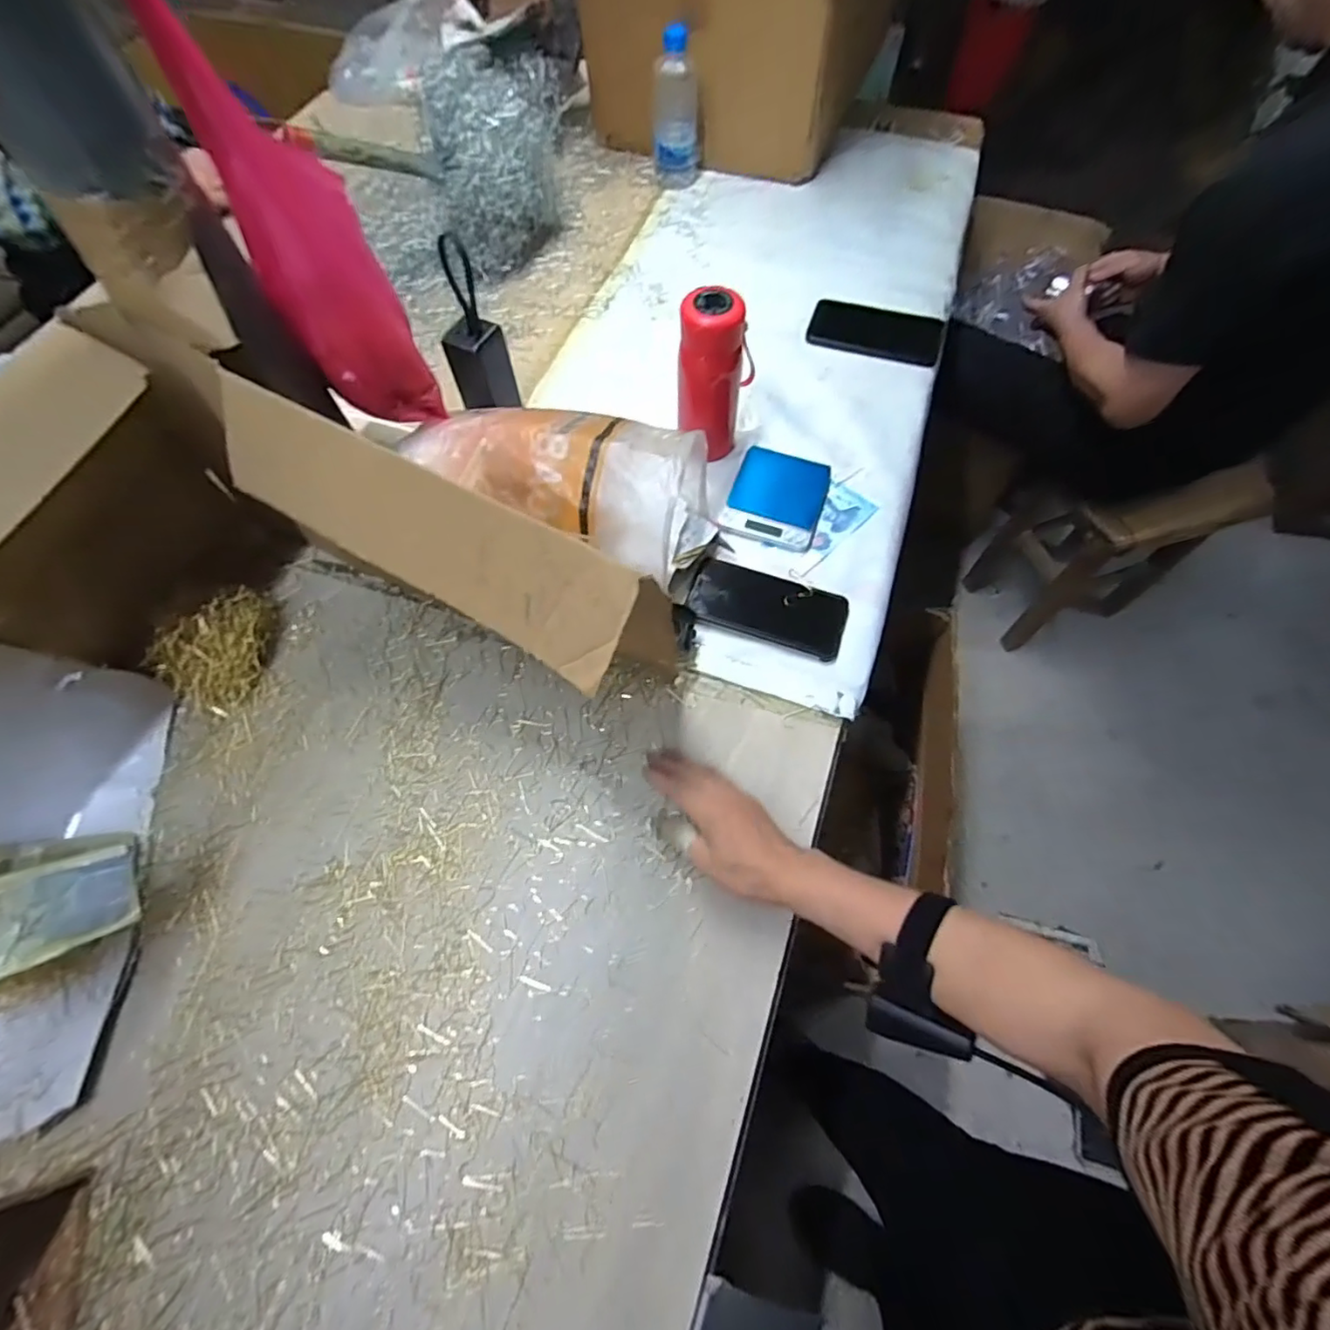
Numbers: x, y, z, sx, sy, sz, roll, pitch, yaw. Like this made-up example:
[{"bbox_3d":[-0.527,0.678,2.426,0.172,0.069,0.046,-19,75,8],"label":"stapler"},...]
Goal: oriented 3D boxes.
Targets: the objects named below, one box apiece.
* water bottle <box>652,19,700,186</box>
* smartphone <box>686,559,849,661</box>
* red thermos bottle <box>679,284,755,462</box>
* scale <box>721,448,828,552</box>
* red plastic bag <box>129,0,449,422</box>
[{"bbox_3d":[0.018,-0.867,0.929,0.076,0.180,0.057,-2,65,0],"label":"water bottle"},{"bbox_3d":[0.110,-0.061,0.630,0.161,0.015,0.080,17,69,8],"label":"smartphone"},{"bbox_3d":[0.055,-0.317,0.663,0.081,0.176,0.072,7,65,4],"label":"red thermos bottle"},{"bbox_3d":[0.130,-0.195,0.687,0.103,0.020,0.127,17,66,9],"label":"scale"},{"bbox_3d":[-0.288,-0.336,0.488,0.096,0.267,0.101,-25,67,-10],"label":"red plastic bag"}]

